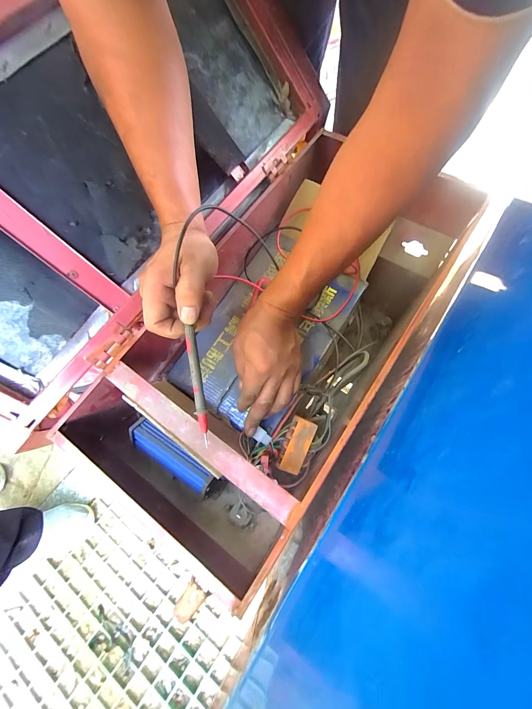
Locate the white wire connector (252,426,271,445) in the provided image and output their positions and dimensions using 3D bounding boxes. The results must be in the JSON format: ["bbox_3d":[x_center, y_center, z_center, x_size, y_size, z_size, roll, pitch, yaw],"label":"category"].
[{"bbox_3d":[-0.004,0.115,0.389,0.024,0.007,0.018,39,88,-13],"label":"white wire connector"}]

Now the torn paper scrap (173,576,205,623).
[{"bbox_3d":[-0.079,0.256,0.287,0.021,0.006,0.041,33,89,12],"label":"torn paper scrap"}]

